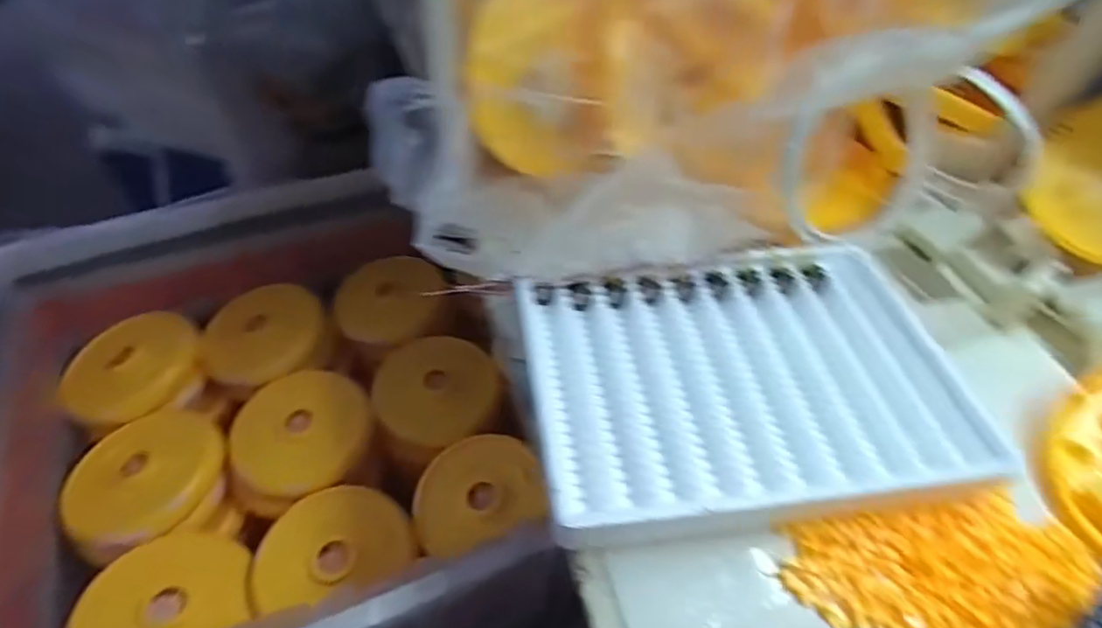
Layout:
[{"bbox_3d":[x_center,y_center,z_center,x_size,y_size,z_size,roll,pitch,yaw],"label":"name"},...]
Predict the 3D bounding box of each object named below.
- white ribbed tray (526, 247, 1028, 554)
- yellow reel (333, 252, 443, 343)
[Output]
[{"bbox_3d":[0.155,0.046,0.476,0.348,0.033,0.246,-7,53,-8],"label":"white ribbed tray"},{"bbox_3d":[-0.263,-0.018,0.954,0.166,0.069,0.141,4,77,-4],"label":"yellow reel"}]

